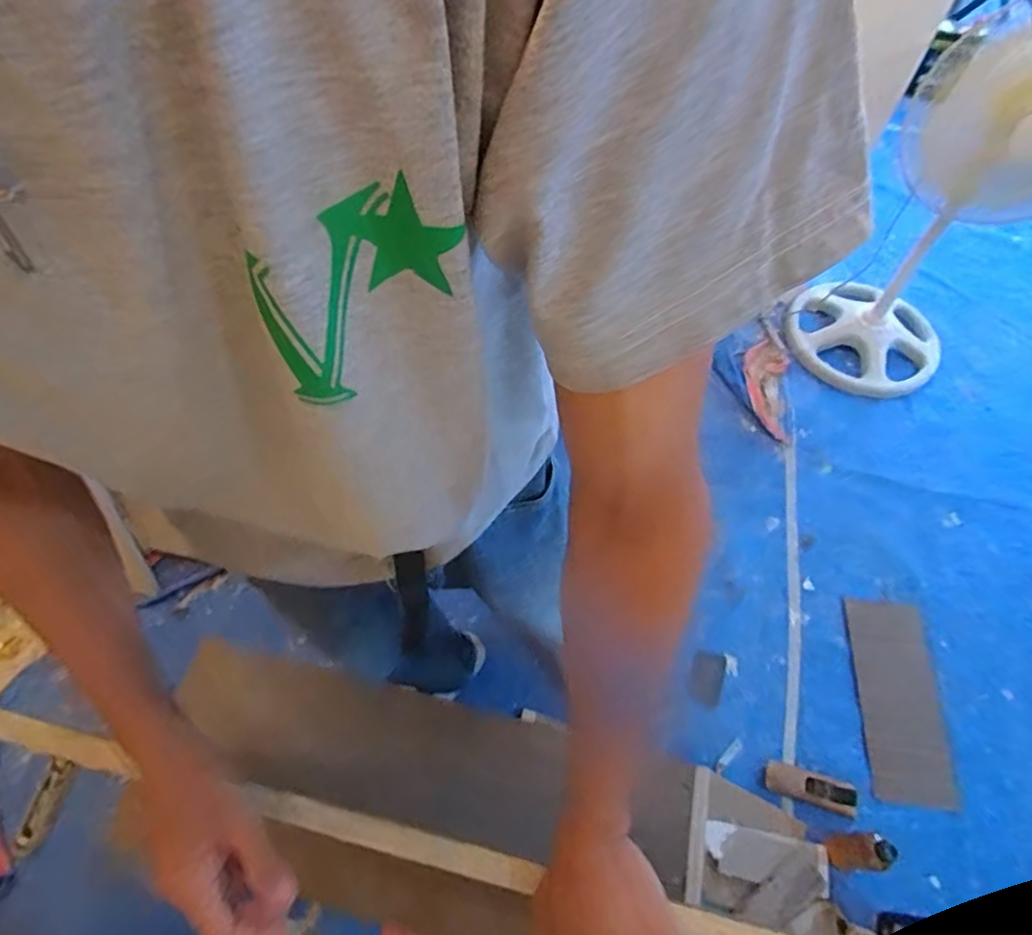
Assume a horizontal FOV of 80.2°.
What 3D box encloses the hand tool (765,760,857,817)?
[{"bbox_3d":[0.557,0.606,1.160,0.169,0.043,0.062,15,59,8],"label":"hand tool"}]

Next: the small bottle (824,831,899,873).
[{"bbox_3d":[0.591,0.669,1.067,0.058,0.163,0.057,5,58,2],"label":"small bottle"}]

